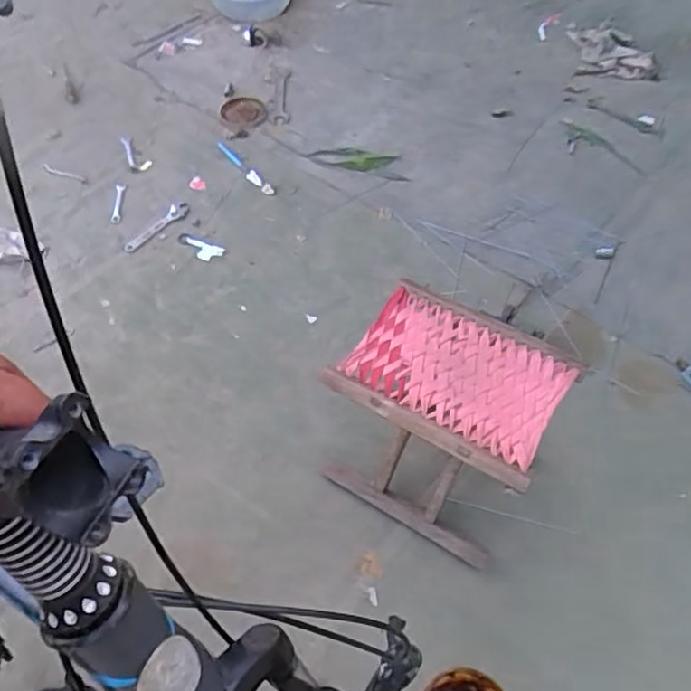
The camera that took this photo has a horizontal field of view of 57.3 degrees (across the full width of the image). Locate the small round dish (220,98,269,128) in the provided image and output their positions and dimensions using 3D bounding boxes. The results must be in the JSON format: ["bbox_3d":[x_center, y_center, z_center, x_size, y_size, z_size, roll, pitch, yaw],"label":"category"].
[{"bbox_3d":[-0.274,-0.634,1.710,0.126,0.024,0.128,0,54,0],"label":"small round dish"}]

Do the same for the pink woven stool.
[{"bbox_3d":[0.148,0.123,1.003,0.302,0.288,0.245,26,58,17],"label":"pink woven stool"}]

